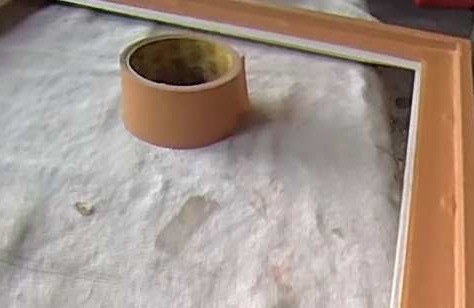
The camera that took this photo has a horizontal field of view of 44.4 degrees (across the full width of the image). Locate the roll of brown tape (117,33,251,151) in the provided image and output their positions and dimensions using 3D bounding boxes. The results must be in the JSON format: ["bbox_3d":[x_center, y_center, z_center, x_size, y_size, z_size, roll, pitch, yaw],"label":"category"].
[{"bbox_3d":[-0.041,-0.053,0.444,0.091,0.054,0.088,3,36,-2],"label":"roll of brown tape"}]

